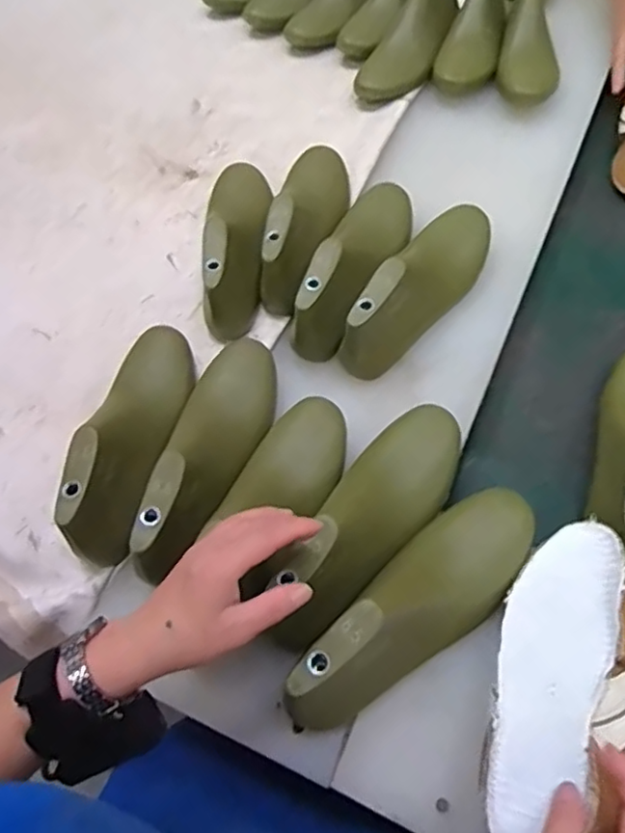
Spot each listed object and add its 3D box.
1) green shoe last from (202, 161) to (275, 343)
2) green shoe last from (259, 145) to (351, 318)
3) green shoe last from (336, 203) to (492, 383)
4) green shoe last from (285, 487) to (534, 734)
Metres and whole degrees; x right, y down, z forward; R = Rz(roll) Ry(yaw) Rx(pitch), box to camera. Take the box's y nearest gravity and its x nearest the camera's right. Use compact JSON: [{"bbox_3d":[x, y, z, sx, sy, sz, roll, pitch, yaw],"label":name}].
[{"bbox_3d":[-0.085,-0.215,0.723,0.074,0.086,0.241,-3,58,2],"label":"green shoe last"},{"bbox_3d":[-0.004,-0.236,0.727,0.075,0.090,0.244,6,59,8],"label":"green shoe last"},{"bbox_3d":[0.117,-0.147,0.669,0.088,0.088,0.247,24,63,17],"label":"green shoe last"},{"bbox_3d":[0.085,0.145,0.497,0.253,0.088,0.082,-39,64,-18],"label":"green shoe last"}]

